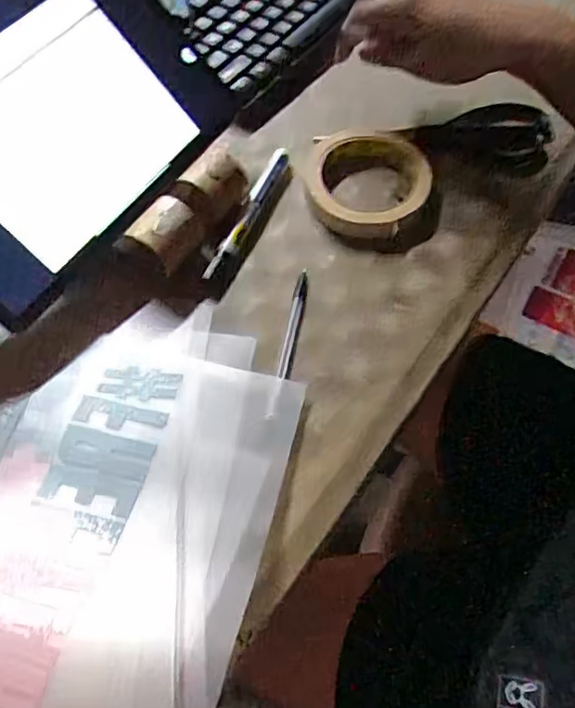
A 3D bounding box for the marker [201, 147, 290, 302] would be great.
[{"bbox_3d":[-0.027,-0.101,0.461,0.021,0.012,0.142,20,65,8],"label":"marker"}]

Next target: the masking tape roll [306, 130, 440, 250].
[{"bbox_3d":[0.066,-0.132,0.475,0.095,0.020,0.107,-2,63,-3],"label":"masking tape roll"}]

